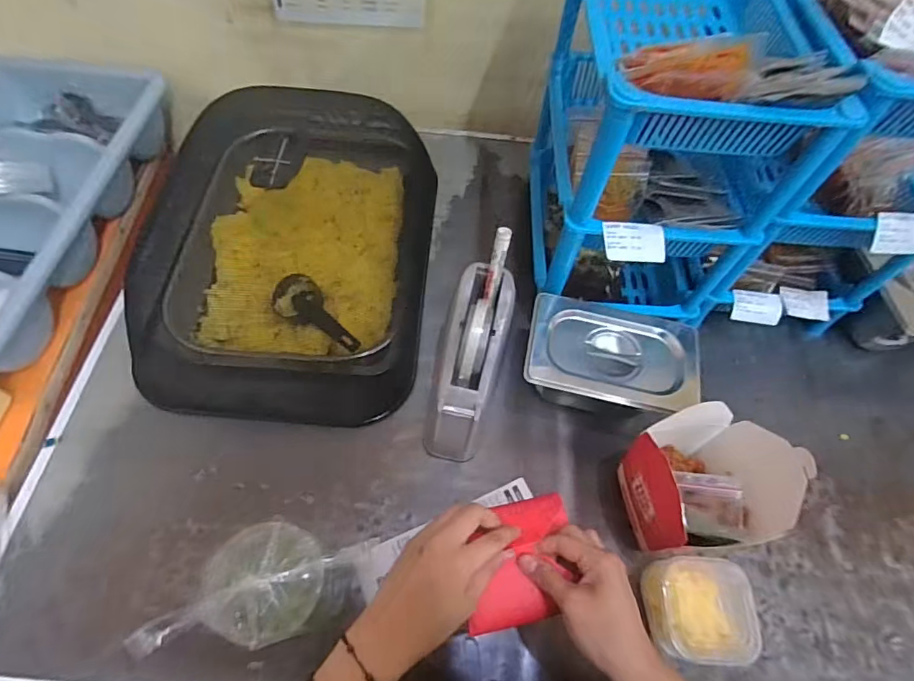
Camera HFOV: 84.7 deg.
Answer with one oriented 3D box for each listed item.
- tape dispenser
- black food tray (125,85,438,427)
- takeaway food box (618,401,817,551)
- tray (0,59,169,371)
[{"bbox_3d":[0.014,0.019,0.540,0.063,0.087,0.209,13,74,4],"label":"tape dispenser"},{"bbox_3d":[-0.205,-0.142,0.636,0.332,0.106,0.463,4,60,-1],"label":"black food tray"},{"bbox_3d":[0.222,0.142,0.466,0.108,0.156,0.101,-12,62,-10],"label":"takeaway food box"},{"bbox_3d":[-0.594,-0.203,0.684,0.289,0.119,0.556,4,60,-1],"label":"tray"}]

